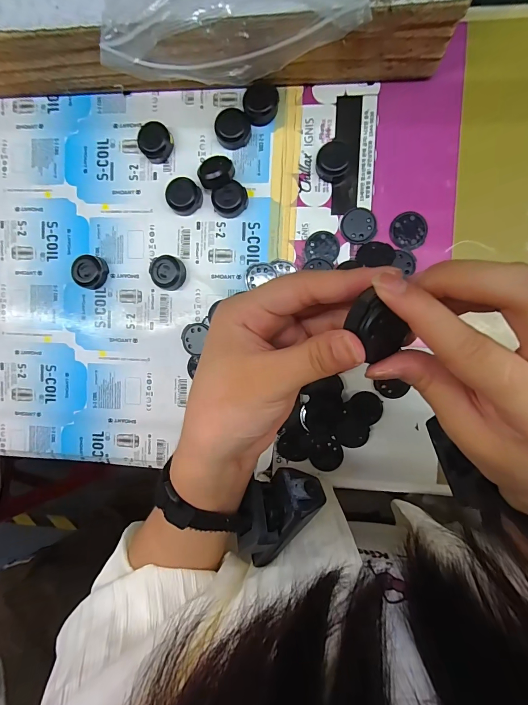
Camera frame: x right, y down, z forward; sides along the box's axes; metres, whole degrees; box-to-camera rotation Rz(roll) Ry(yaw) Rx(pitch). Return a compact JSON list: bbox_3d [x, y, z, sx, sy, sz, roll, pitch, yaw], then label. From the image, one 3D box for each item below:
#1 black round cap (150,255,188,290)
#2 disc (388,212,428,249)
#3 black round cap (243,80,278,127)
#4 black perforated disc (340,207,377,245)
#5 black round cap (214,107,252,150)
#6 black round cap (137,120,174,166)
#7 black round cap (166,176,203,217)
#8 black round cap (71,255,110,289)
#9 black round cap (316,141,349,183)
[{"bbox_3d":[-0.085,-0.071,0.308,0.031,0.014,0.029,0,93,6],"label":"black round cap"},{"bbox_3d":[0.121,-0.102,0.287,0.029,0.004,0.030,0,93,6],"label":"disc"},{"bbox_3d":[-0.002,-0.211,0.292,0.029,0.012,0.028,0,93,6],"label":"black round cap"},{"bbox_3d":[0.080,-0.108,0.292,0.029,0.004,0.030,0,93,6],"label":"black perforated disc"},{"bbox_3d":[-0.027,-0.194,0.296,0.029,0.012,0.029,0,93,6],"label":"black round cap"},{"bbox_3d":[-0.095,-0.186,0.304,0.028,0.012,0.031,-42,88,6],"label":"black round cap"},{"bbox_3d":[-0.070,-0.137,0.303,0.029,0.013,0.029,0,93,6],"label":"black round cap"},{"bbox_3d":[-0.160,-0.074,0.315,0.028,0.015,0.029,0,93,6],"label":"black round cap"},{"bbox_3d":[0.057,-0.161,0.288,0.027,0.012,0.030,3,93,6],"label":"black round cap"}]

